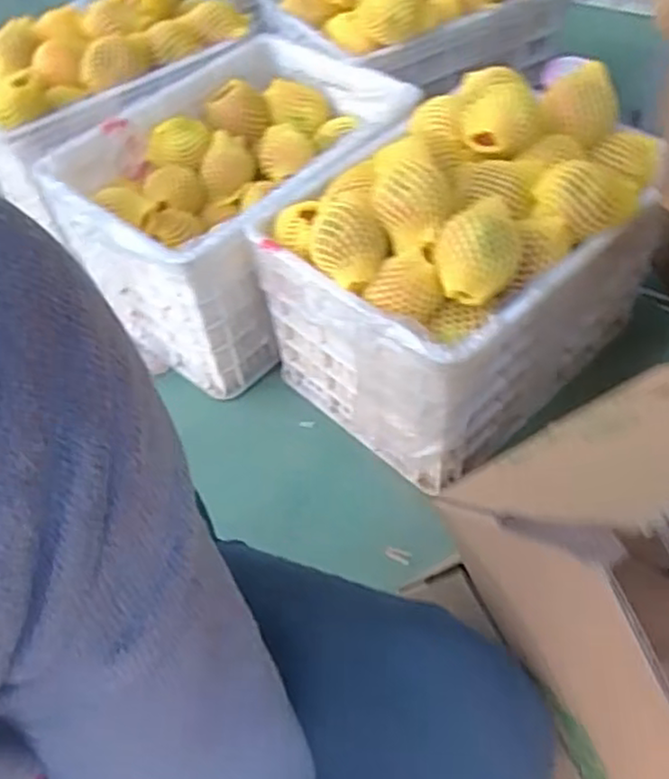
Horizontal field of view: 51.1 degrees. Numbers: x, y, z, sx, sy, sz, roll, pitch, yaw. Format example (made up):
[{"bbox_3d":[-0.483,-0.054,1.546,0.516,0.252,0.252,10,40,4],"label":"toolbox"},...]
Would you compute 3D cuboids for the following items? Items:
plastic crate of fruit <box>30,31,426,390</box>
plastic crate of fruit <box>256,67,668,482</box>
[{"bbox_3d":[-0.144,-0.312,1.110,0.412,0.268,0.484,31,61,26],"label":"plastic crate of fruit"},{"bbox_3d":[0.166,-0.177,0.942,0.479,0.343,0.352,-39,58,-23],"label":"plastic crate of fruit"}]

